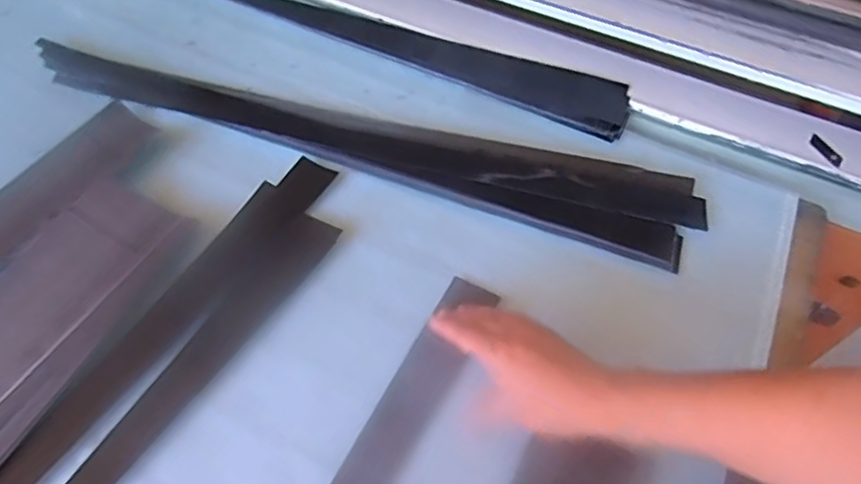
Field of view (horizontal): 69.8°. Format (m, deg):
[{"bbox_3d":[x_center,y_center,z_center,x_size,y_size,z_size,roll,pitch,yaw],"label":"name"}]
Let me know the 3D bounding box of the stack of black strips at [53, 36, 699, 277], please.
[{"bbox_3d":[-0.091,-0.123,0.674,0.737,0.007,0.109,17,58,12],"label":"stack of black strips"}]

